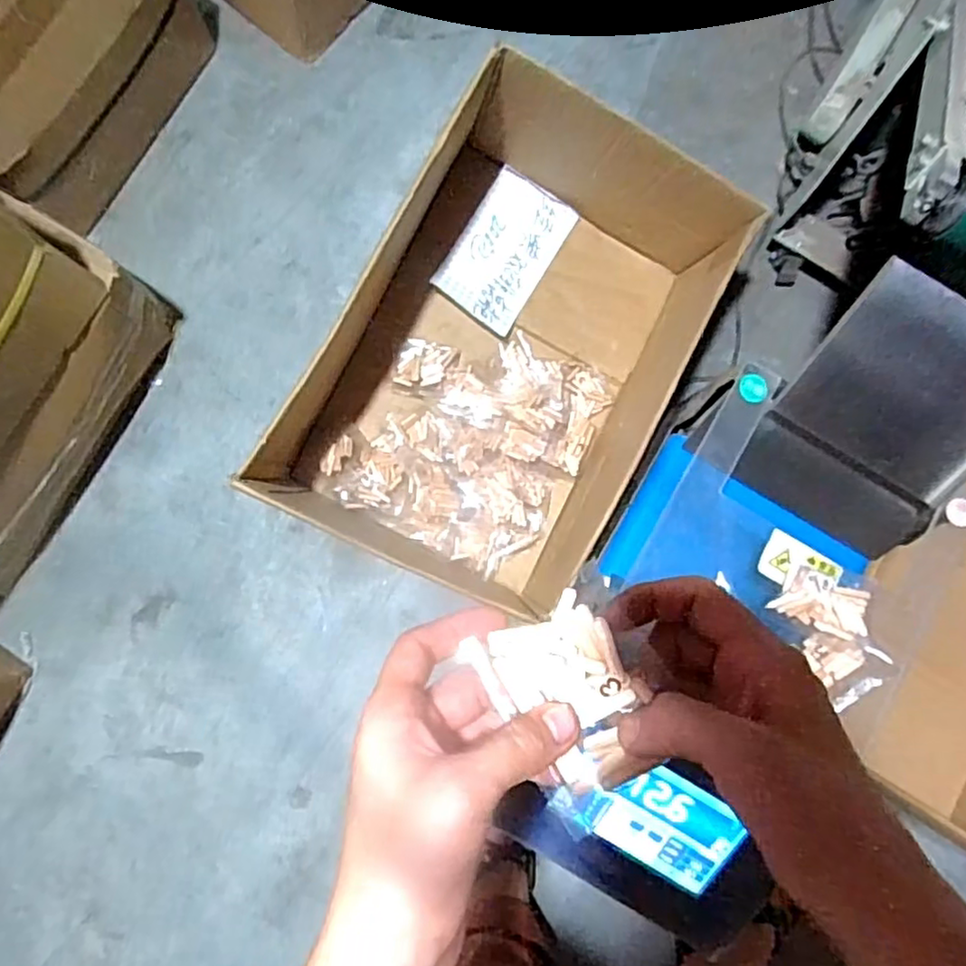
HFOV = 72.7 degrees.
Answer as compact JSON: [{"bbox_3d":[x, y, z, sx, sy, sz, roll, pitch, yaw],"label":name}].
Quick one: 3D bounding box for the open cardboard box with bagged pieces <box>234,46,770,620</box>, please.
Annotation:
[{"bbox_3d":[0.032,-0.167,0.831,0.375,0.262,0.618,28,82,1],"label":"open cardboard box with bagged pieces"}]

